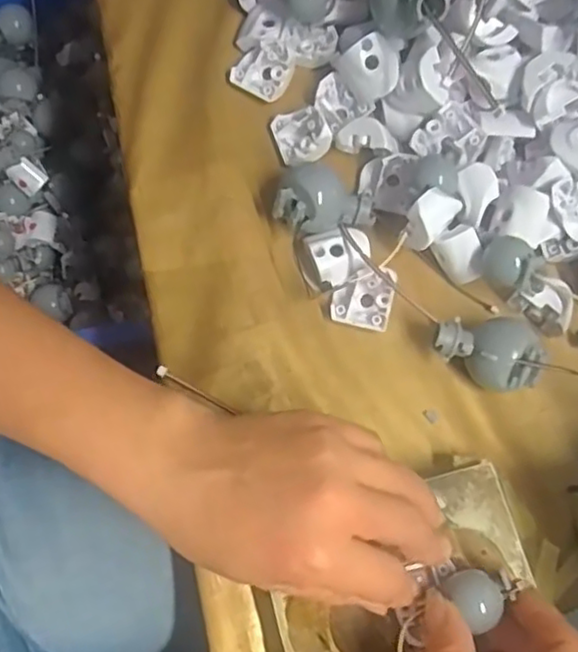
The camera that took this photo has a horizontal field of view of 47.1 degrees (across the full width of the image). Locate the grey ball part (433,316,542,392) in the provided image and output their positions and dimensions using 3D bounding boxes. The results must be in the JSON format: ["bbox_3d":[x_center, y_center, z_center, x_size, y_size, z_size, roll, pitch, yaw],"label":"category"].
[{"bbox_3d":[0.097,0.013,0.333,0.050,0.035,0.033,15,75,5],"label":"grey ball part"}]

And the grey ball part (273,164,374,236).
[{"bbox_3d":[0.019,-0.063,0.353,0.049,0.033,0.034,27,77,8],"label":"grey ball part"}]

